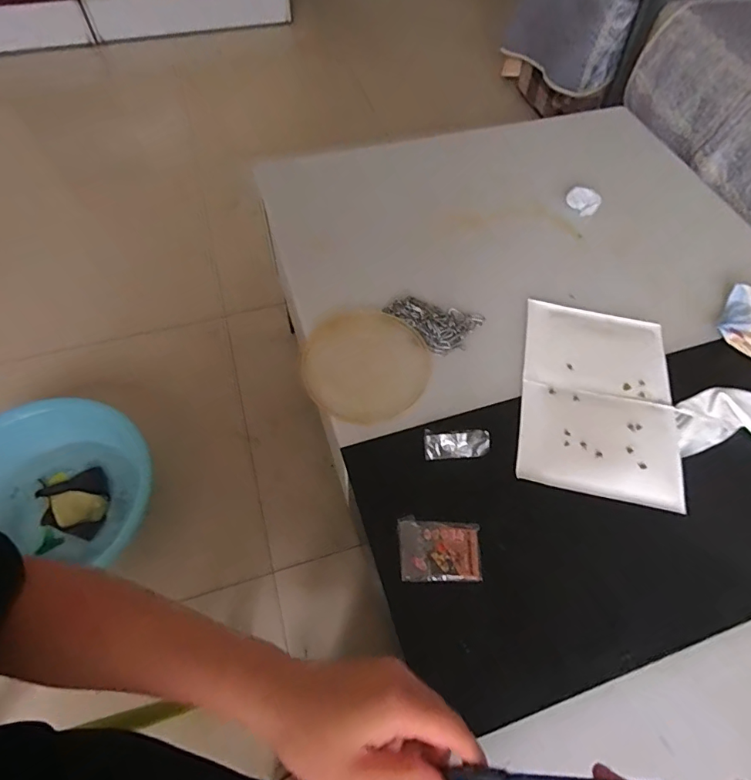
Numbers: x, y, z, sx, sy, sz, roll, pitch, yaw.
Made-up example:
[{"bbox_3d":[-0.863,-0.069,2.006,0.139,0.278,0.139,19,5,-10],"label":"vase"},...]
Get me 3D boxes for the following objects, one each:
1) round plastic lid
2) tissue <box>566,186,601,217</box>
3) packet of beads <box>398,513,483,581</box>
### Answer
[{"bbox_3d":[-0.011,-0.031,0.545,0.142,0.020,0.141,1,60,-2],"label":"round plastic lid"},{"bbox_3d":[0.308,-0.281,0.687,0.027,0.026,0.046,-35,67,-20],"label":"tissue"},{"bbox_3d":[0.061,0.153,0.445,0.076,0.007,0.056,2,60,-1],"label":"packet of beads"}]

